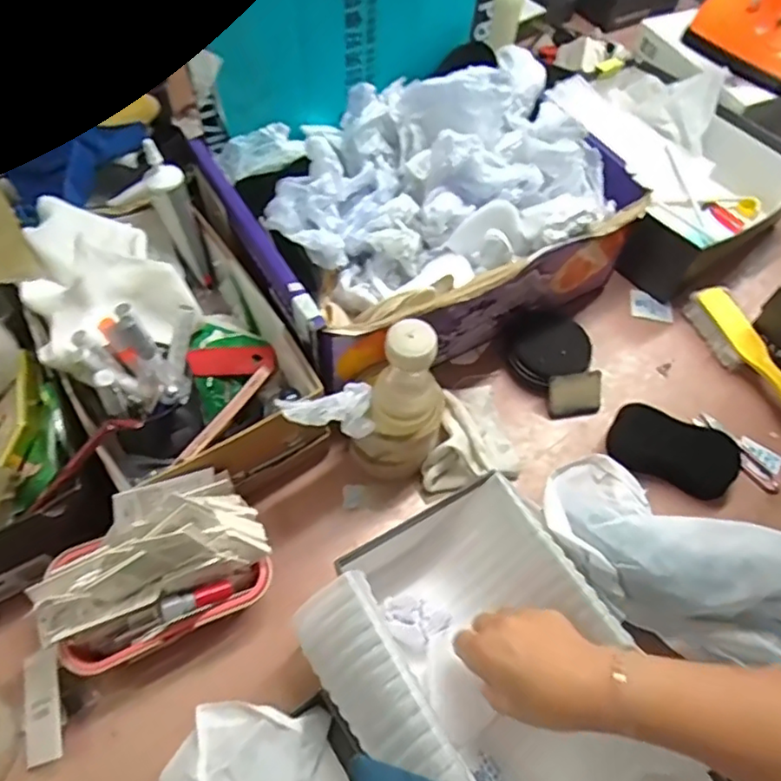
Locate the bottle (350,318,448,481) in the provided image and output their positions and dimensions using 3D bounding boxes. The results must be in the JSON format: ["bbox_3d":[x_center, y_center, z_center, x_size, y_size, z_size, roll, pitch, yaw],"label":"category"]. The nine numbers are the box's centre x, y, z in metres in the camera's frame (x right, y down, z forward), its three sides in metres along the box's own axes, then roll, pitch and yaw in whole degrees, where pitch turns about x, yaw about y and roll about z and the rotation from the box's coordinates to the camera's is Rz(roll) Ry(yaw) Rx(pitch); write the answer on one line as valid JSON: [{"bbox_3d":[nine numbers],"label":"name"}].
[{"bbox_3d":[0.013,0.010,0.568,0.078,0.182,0.077,18,58,7],"label":"bottle"}]

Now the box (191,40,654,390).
[{"bbox_3d":[0.037,-0.200,0.687,0.389,0.209,0.298,-25,63,-18],"label":"box"}]

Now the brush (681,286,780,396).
[{"bbox_3d":[0.410,-0.023,0.701,0.041,0.046,0.227,-14,60,-13],"label":"brush"}]

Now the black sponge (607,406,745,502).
[{"bbox_3d":[0.292,0.061,0.648,0.130,0.026,0.065,21,59,9],"label":"black sponge"}]

